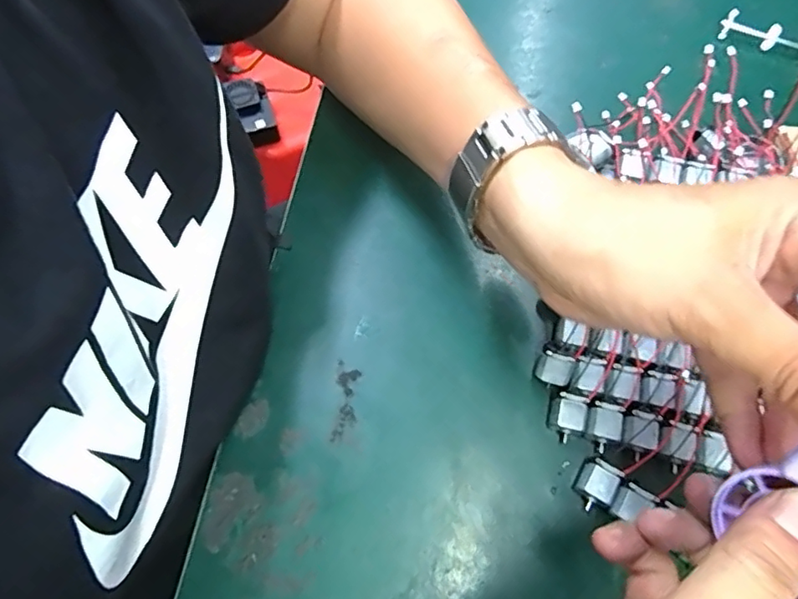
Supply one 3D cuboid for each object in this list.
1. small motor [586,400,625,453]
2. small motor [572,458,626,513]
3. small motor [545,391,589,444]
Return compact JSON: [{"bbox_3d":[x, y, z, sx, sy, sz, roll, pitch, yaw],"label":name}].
[{"bbox_3d":[0.114,0.071,0.310,0.018,0.013,0.025,20,69,8],"label":"small motor"},{"bbox_3d":[0.106,0.101,0.299,0.020,0.016,0.025,31,71,12],"label":"small motor"},{"bbox_3d":[0.094,0.067,0.314,0.020,0.016,0.025,16,69,7],"label":"small motor"}]

